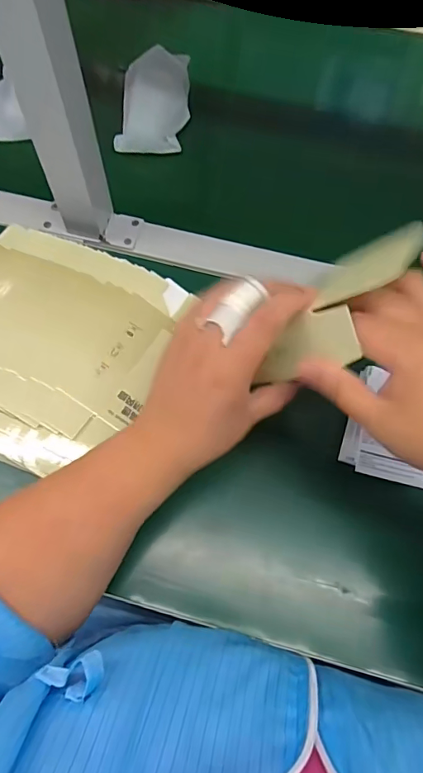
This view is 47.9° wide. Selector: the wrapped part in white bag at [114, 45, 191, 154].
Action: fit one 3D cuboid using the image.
[{"bbox_3d":[-0.065,-0.319,0.535,0.074,0.030,0.129,3,70,3],"label":"wrapped part in white bag"}]

